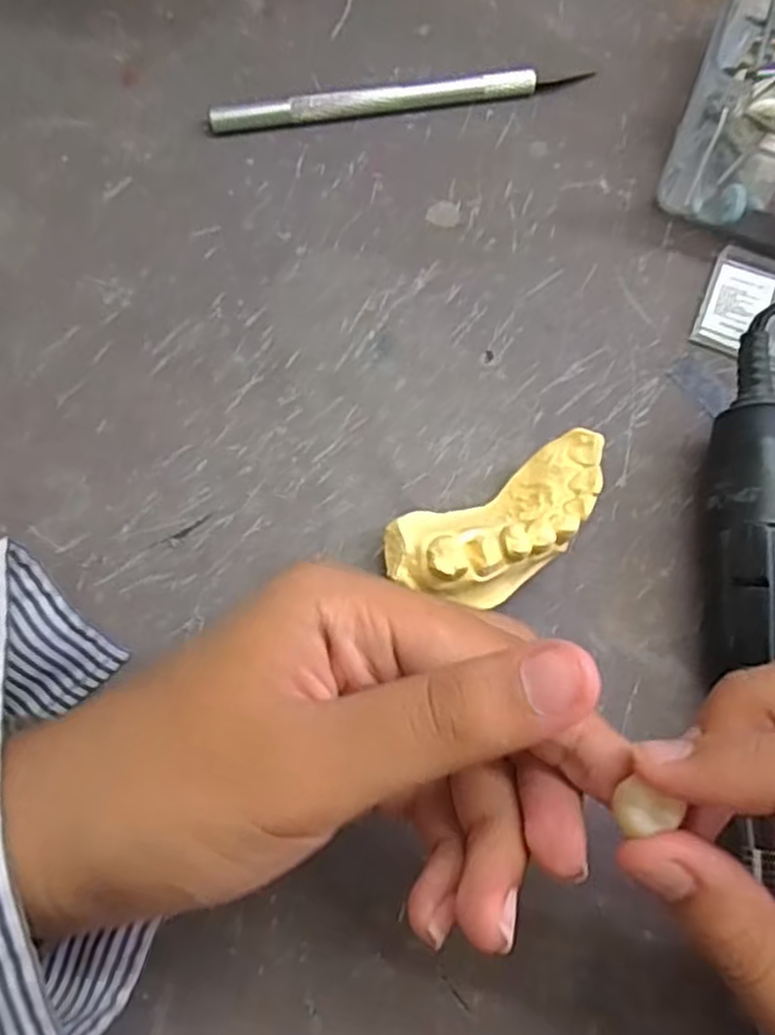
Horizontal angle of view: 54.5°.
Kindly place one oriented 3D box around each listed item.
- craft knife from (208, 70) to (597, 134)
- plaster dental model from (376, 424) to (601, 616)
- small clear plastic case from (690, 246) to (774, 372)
[{"bbox_3d":[0.004,-0.149,0.267,0.131,0.008,0.009,-9,77,-2],"label":"craft knife"},{"bbox_3d":[0.035,0.004,0.222,0.069,0.026,0.033,-28,78,-6],"label":"plaster dental model"},{"bbox_3d":[0.127,-0.067,0.248,0.043,0.008,0.035,21,78,5],"label":"small clear plastic case"}]

